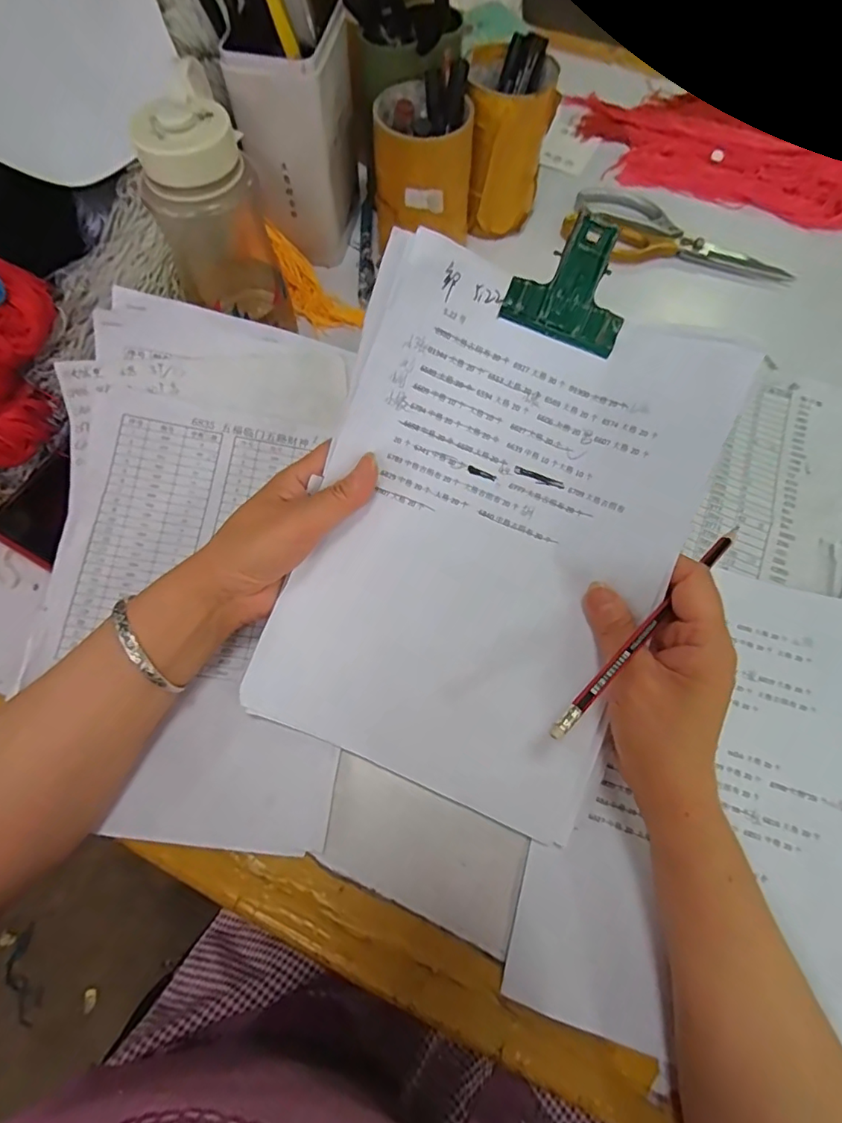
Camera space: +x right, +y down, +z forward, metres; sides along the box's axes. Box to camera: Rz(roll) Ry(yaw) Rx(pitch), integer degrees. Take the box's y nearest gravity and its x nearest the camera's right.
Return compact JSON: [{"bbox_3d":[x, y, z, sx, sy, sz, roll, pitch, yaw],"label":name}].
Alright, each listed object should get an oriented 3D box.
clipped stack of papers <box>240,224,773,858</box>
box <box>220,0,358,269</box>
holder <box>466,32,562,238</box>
[{"bbox_3d":[0.039,-0.018,0.317,0.210,0.046,0.319,22,96,7],"label":"clipped stack of papers"},{"bbox_3d":[-0.106,-0.366,0.475,0.082,0.150,0.101,5,66,1],"label":"box"},{"bbox_3d":[0.079,-0.392,0.501,0.075,0.123,0.089,5,66,1],"label":"holder"}]

